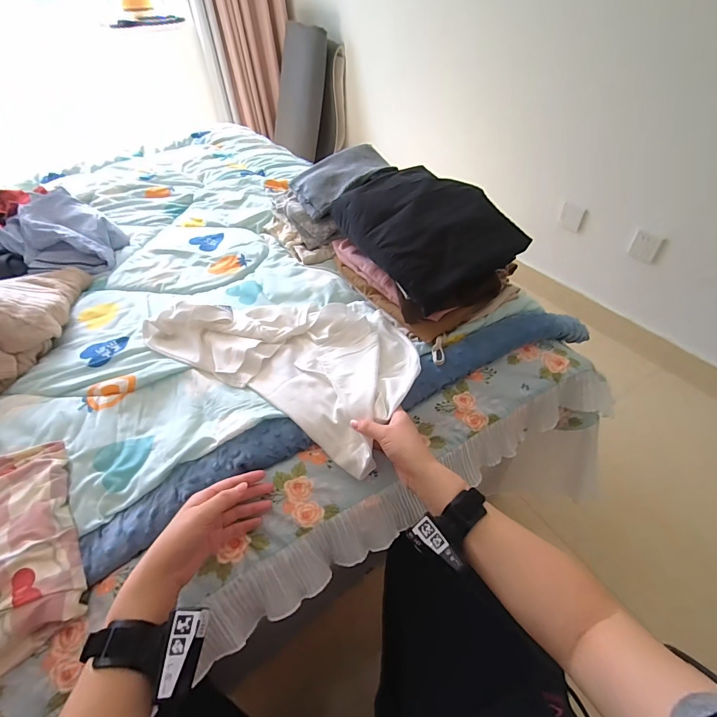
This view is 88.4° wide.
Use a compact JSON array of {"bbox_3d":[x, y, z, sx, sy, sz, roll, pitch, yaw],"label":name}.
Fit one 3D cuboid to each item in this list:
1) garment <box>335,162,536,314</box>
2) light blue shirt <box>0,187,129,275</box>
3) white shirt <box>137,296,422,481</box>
[{"bbox_3d":[0.123,-0.252,0.704,0.241,0.118,0.324,-22,47,-16],"label":"garment"},{"bbox_3d":[-0.737,-0.314,0.933,0.257,0.125,0.222,22,51,25],"label":"light blue shirt"},{"bbox_3d":[-0.116,-0.031,0.665,0.467,0.082,0.272,22,51,25],"label":"white shirt"}]

